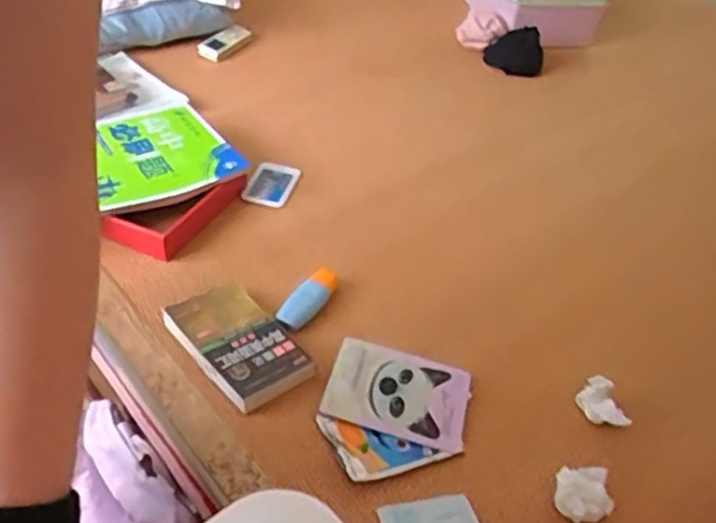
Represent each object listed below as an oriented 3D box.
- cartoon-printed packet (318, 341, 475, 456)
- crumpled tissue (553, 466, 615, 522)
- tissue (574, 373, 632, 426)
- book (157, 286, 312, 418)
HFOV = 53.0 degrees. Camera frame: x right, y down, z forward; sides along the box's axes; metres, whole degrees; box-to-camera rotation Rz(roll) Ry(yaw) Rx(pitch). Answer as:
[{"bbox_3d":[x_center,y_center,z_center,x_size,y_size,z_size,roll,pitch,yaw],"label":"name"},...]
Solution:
[{"bbox_3d":[0.047,0.151,0.828,0.160,0.018,0.114,15,40,10],"label":"cartoon-printed packet"},{"bbox_3d":[0.235,0.241,0.748,0.055,0.030,0.059,4,42,-4],"label":"crumpled tissue"},{"bbox_3d":[0.283,0.169,0.840,0.045,0.032,0.066,1,42,-7],"label":"tissue"},{"bbox_3d":[-0.145,0.095,0.856,0.106,0.027,0.196,-29,53,-34],"label":"book"}]

